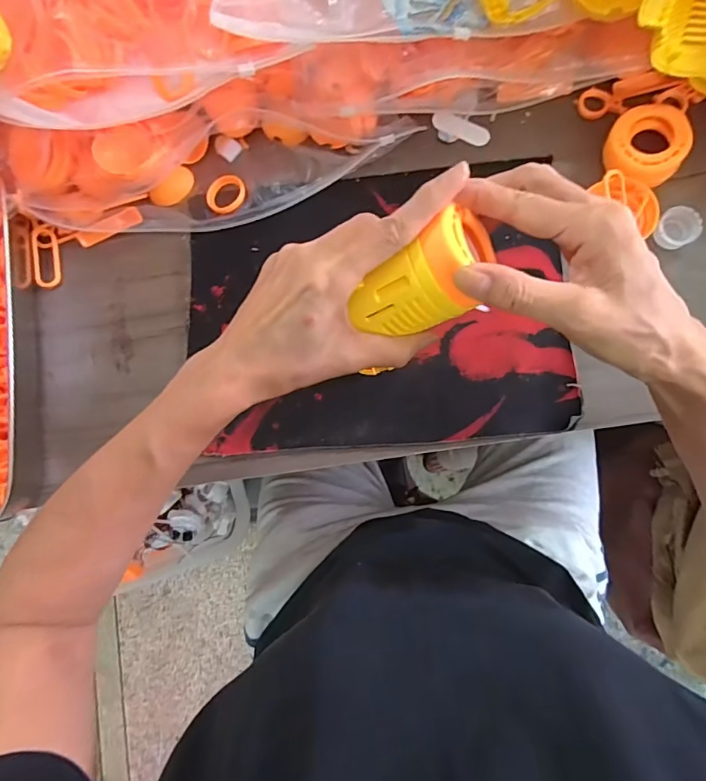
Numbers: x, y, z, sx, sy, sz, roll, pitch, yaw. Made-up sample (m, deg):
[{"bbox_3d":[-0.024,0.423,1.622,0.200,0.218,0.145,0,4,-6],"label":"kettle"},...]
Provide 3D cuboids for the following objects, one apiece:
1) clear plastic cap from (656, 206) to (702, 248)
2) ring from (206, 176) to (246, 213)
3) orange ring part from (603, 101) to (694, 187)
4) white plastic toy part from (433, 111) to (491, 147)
[{"bbox_3d":[0.257,-0.128,0.379,0.032,0.017,0.030,-1,84,6],"label":"clear plastic cap"},{"bbox_3d":[-0.114,-0.176,0.425,0.035,0.004,0.036,-1,84,6],"label":"ring"},{"bbox_3d":[0.236,-0.196,0.386,0.058,0.029,0.058,-1,84,6],"label":"orange ring part"},{"bbox_3d":[0.094,-0.227,0.416,0.052,0.004,0.025,27,87,8],"label":"white plastic toy part"}]

